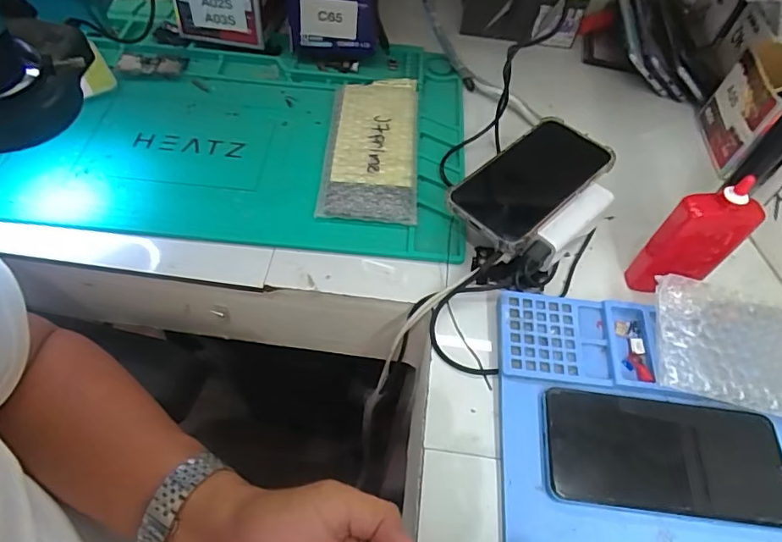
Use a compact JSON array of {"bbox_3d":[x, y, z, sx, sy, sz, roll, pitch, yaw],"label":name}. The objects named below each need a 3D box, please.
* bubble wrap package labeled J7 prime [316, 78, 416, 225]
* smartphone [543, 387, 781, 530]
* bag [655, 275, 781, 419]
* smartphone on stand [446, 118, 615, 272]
[{"bbox_3d":[-0.017,-0.126,0.485,0.084,0.014,0.181,4,57,-1],"label":"bubble wrap package labeled J7 prime"},{"bbox_3d":[0.183,0.124,0.339,0.156,0.014,0.075,7,57,0],"label":"smartphone"},{"bbox_3d":[0.273,0.064,0.358,0.178,0.026,0.089,14,59,-3],"label":"bag"},{"bbox_3d":[0.129,-0.066,0.439,0.158,0.046,0.100,-39,67,-25],"label":"smartphone on stand"}]

